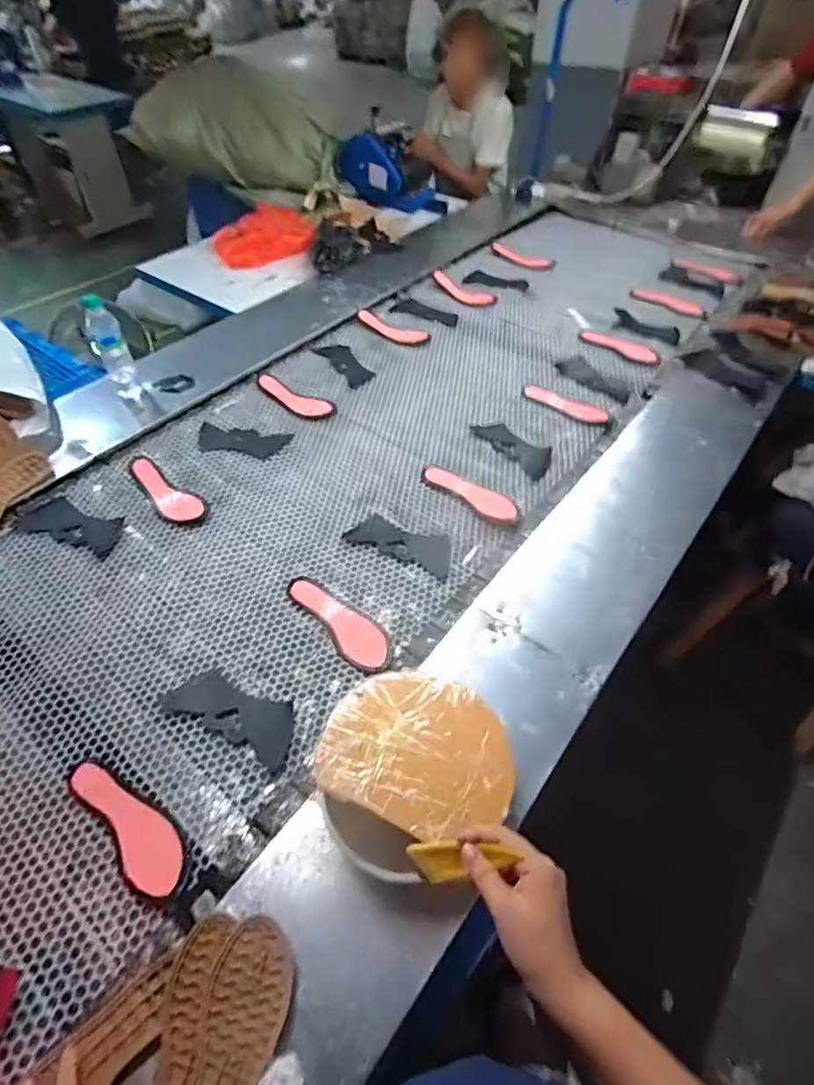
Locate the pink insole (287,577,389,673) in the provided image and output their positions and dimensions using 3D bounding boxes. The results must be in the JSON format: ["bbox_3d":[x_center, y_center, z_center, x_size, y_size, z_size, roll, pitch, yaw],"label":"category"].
[{"bbox_3d":[-0.114,0.127,0.923,0.075,0.019,0.232,-33,57,-25],"label":"pink insole"}]

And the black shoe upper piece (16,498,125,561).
[{"bbox_3d":[-0.643,-0.035,1.049,0.191,0.012,0.089,15,51,12],"label":"black shoe upper piece"}]

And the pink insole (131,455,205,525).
[{"bbox_3d":[-0.495,-0.122,1.106,0.082,0.042,0.231,-33,57,-24],"label":"pink insole"}]

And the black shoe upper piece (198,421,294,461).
[{"bbox_3d":[-0.376,-0.228,1.228,0.204,0.006,0.093,9,50,4],"label":"black shoe upper piece"}]

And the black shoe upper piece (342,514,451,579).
[{"bbox_3d":[-0.007,-0.001,1.040,0.210,0.008,0.087,22,53,18],"label":"black shoe upper piece"}]

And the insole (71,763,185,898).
[{"bbox_3d":[-0.370,0.365,0.720,0.221,0.013,0.066,34,58,26],"label":"insole"}]

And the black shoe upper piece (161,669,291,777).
[{"bbox_3d":[-0.258,0.256,0.818,0.209,0.005,0.085,21,53,19],"label":"black shoe upper piece"}]

